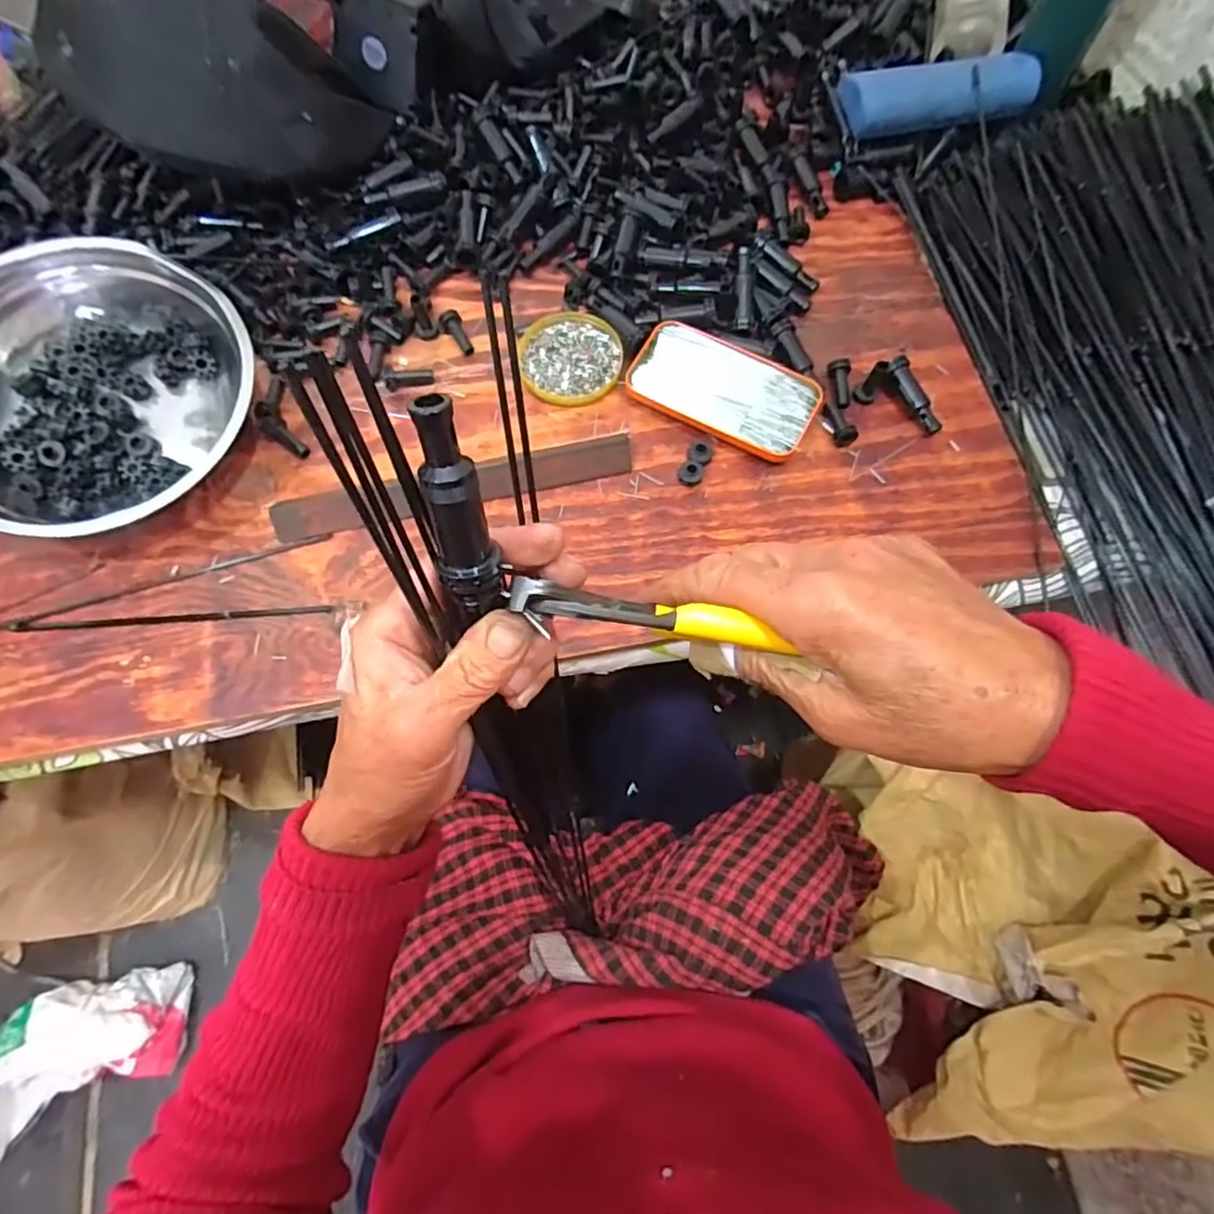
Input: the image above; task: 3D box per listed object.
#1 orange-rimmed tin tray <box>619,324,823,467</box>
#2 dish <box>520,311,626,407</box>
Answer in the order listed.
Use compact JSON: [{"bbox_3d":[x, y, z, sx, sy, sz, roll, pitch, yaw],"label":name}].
[{"bbox_3d":[0.092,-0.172,0.501,0.143,0.019,0.074,30,73,9],"label":"orange-rimmed tin tray"},{"bbox_3d":[-0.029,-0.206,0.522,0.081,0.008,0.086,-4,71,-2],"label":"dish"}]

